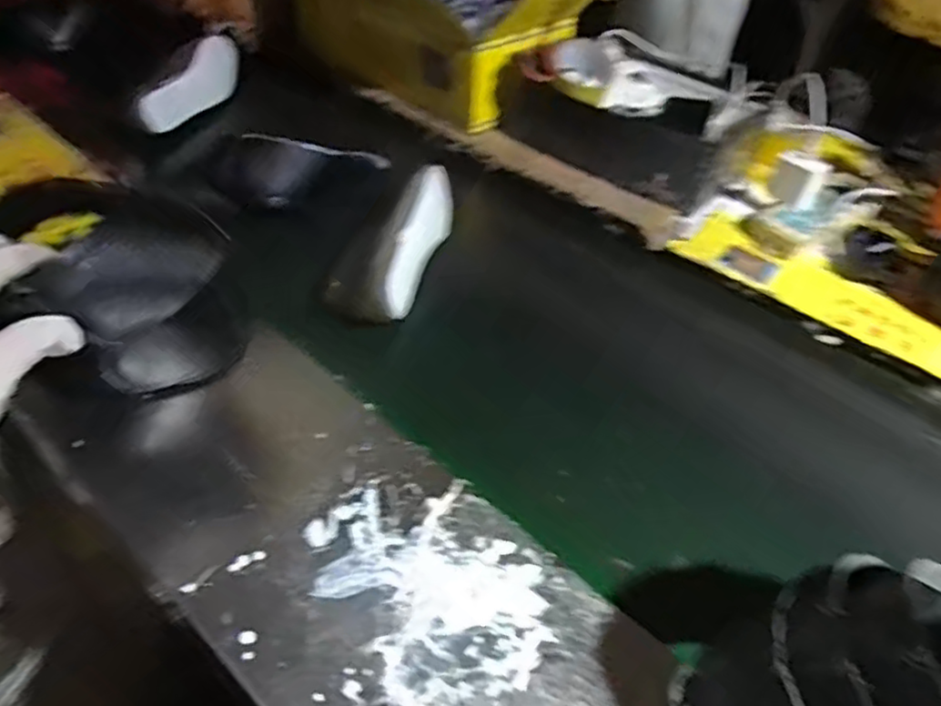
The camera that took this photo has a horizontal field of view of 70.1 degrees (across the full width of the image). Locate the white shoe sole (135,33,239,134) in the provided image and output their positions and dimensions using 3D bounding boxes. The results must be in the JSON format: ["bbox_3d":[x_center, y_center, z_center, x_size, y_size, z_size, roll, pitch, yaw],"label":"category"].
[{"bbox_3d":[-0.440,-0.416,1.056,0.020,0.112,0.266,26,44,-4],"label":"white shoe sole"}]

